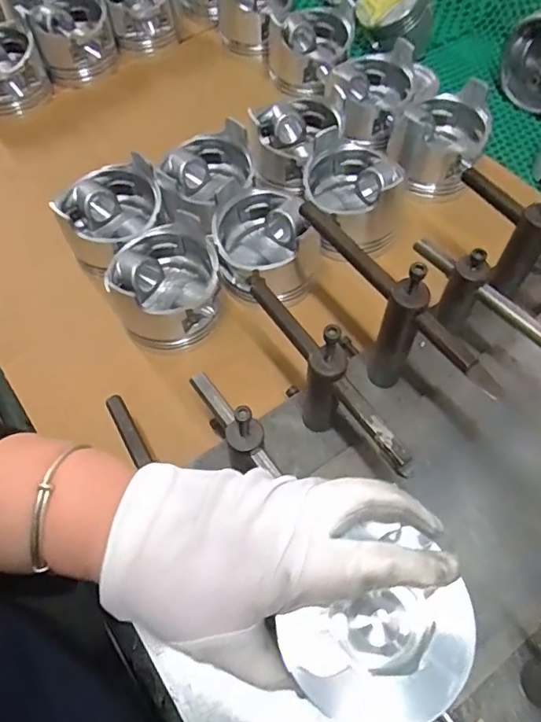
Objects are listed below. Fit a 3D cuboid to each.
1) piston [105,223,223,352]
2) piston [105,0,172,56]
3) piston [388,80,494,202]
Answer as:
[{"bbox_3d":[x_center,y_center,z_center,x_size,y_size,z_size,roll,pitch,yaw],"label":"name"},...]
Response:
[{"bbox_3d":[-0.087,-0.063,0.450,0.089,0.054,0.095,0,61,0],"label":"piston"},{"bbox_3d":[-0.162,-0.441,0.677,0.086,0.053,0.097,-16,62,-8],"label":"piston"},{"bbox_3d":[0.155,-0.210,0.506,0.085,0.071,0.088,18,63,10],"label":"piston"}]

